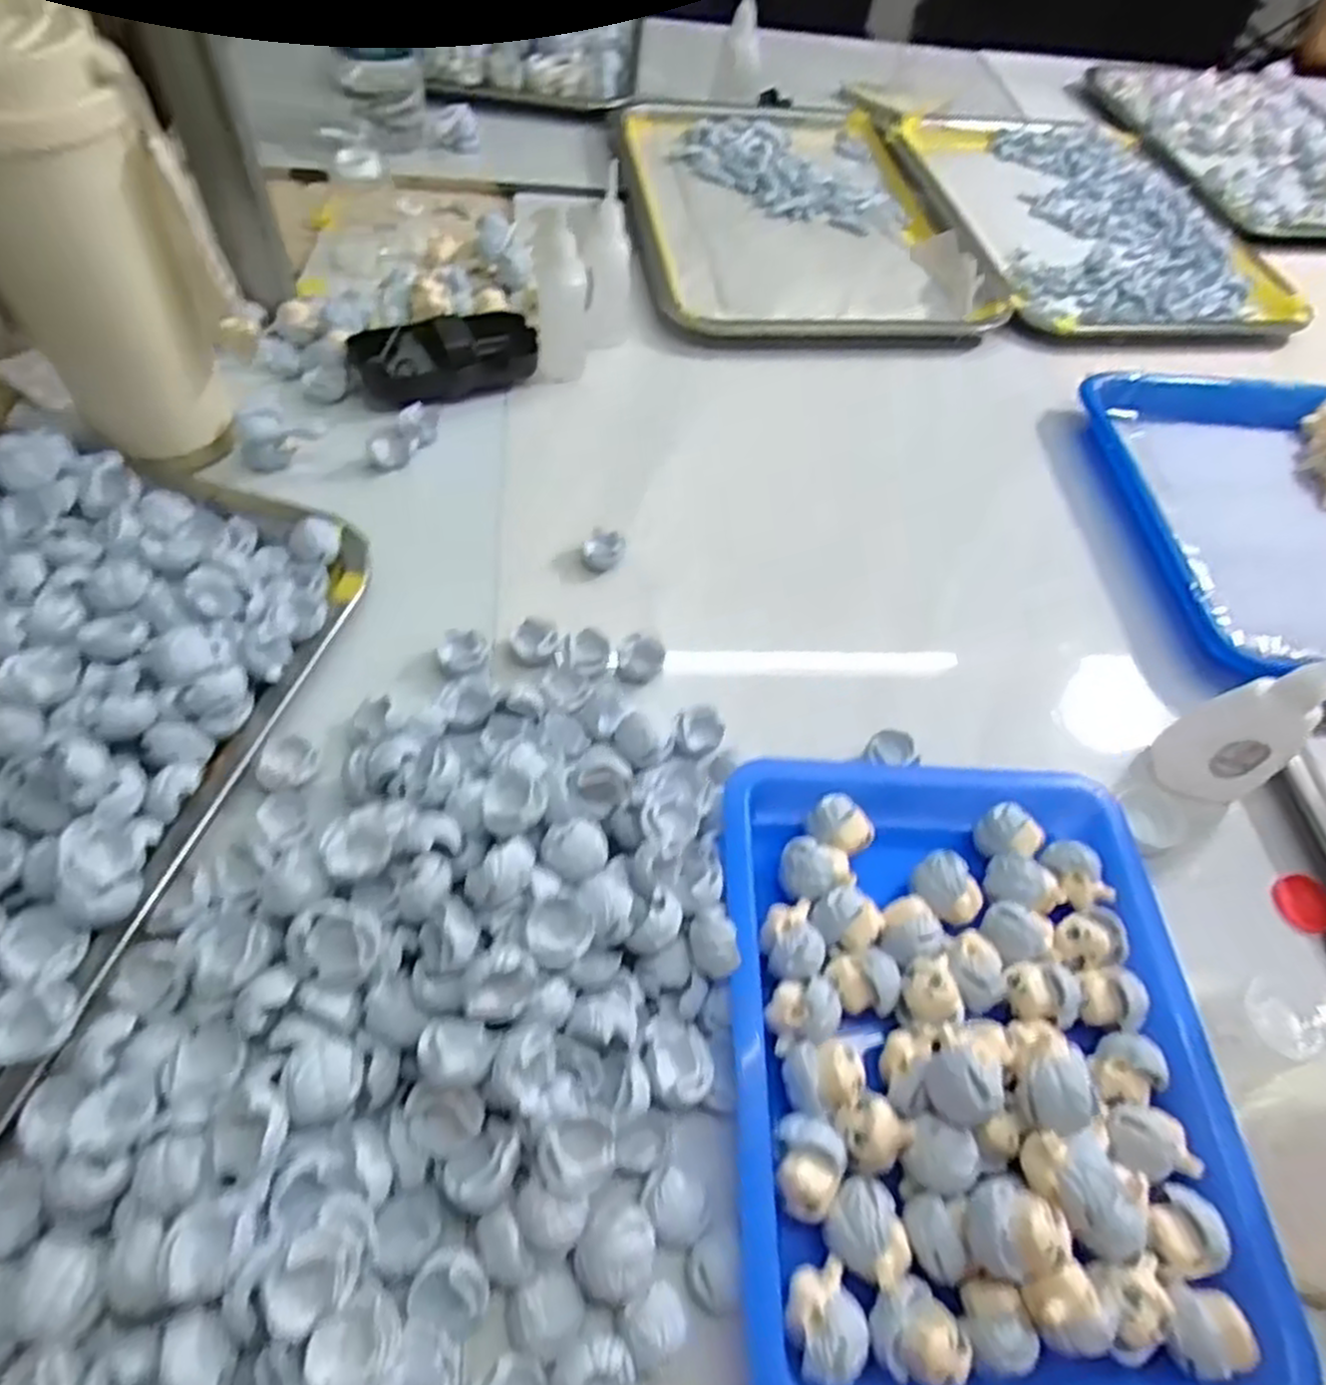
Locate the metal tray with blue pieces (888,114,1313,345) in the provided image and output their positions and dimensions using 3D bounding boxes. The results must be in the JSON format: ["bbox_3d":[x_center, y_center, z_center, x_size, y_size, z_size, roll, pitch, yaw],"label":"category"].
[{"bbox_3d":[0.360,-0.420,0.689,0.249,0.021,0.379,-7,58,-10],"label":"metal tray with blue pieces"}]

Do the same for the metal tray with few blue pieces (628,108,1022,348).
[{"bbox_3d":[0.105,-0.395,0.643,0.261,0.027,0.341,-7,58,-11],"label":"metal tray with few blue pieces"}]

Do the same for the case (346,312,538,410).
[{"bbox_3d":[-0.132,-0.206,0.481,0.110,0.037,0.053,-16,58,-15],"label":"case"}]

